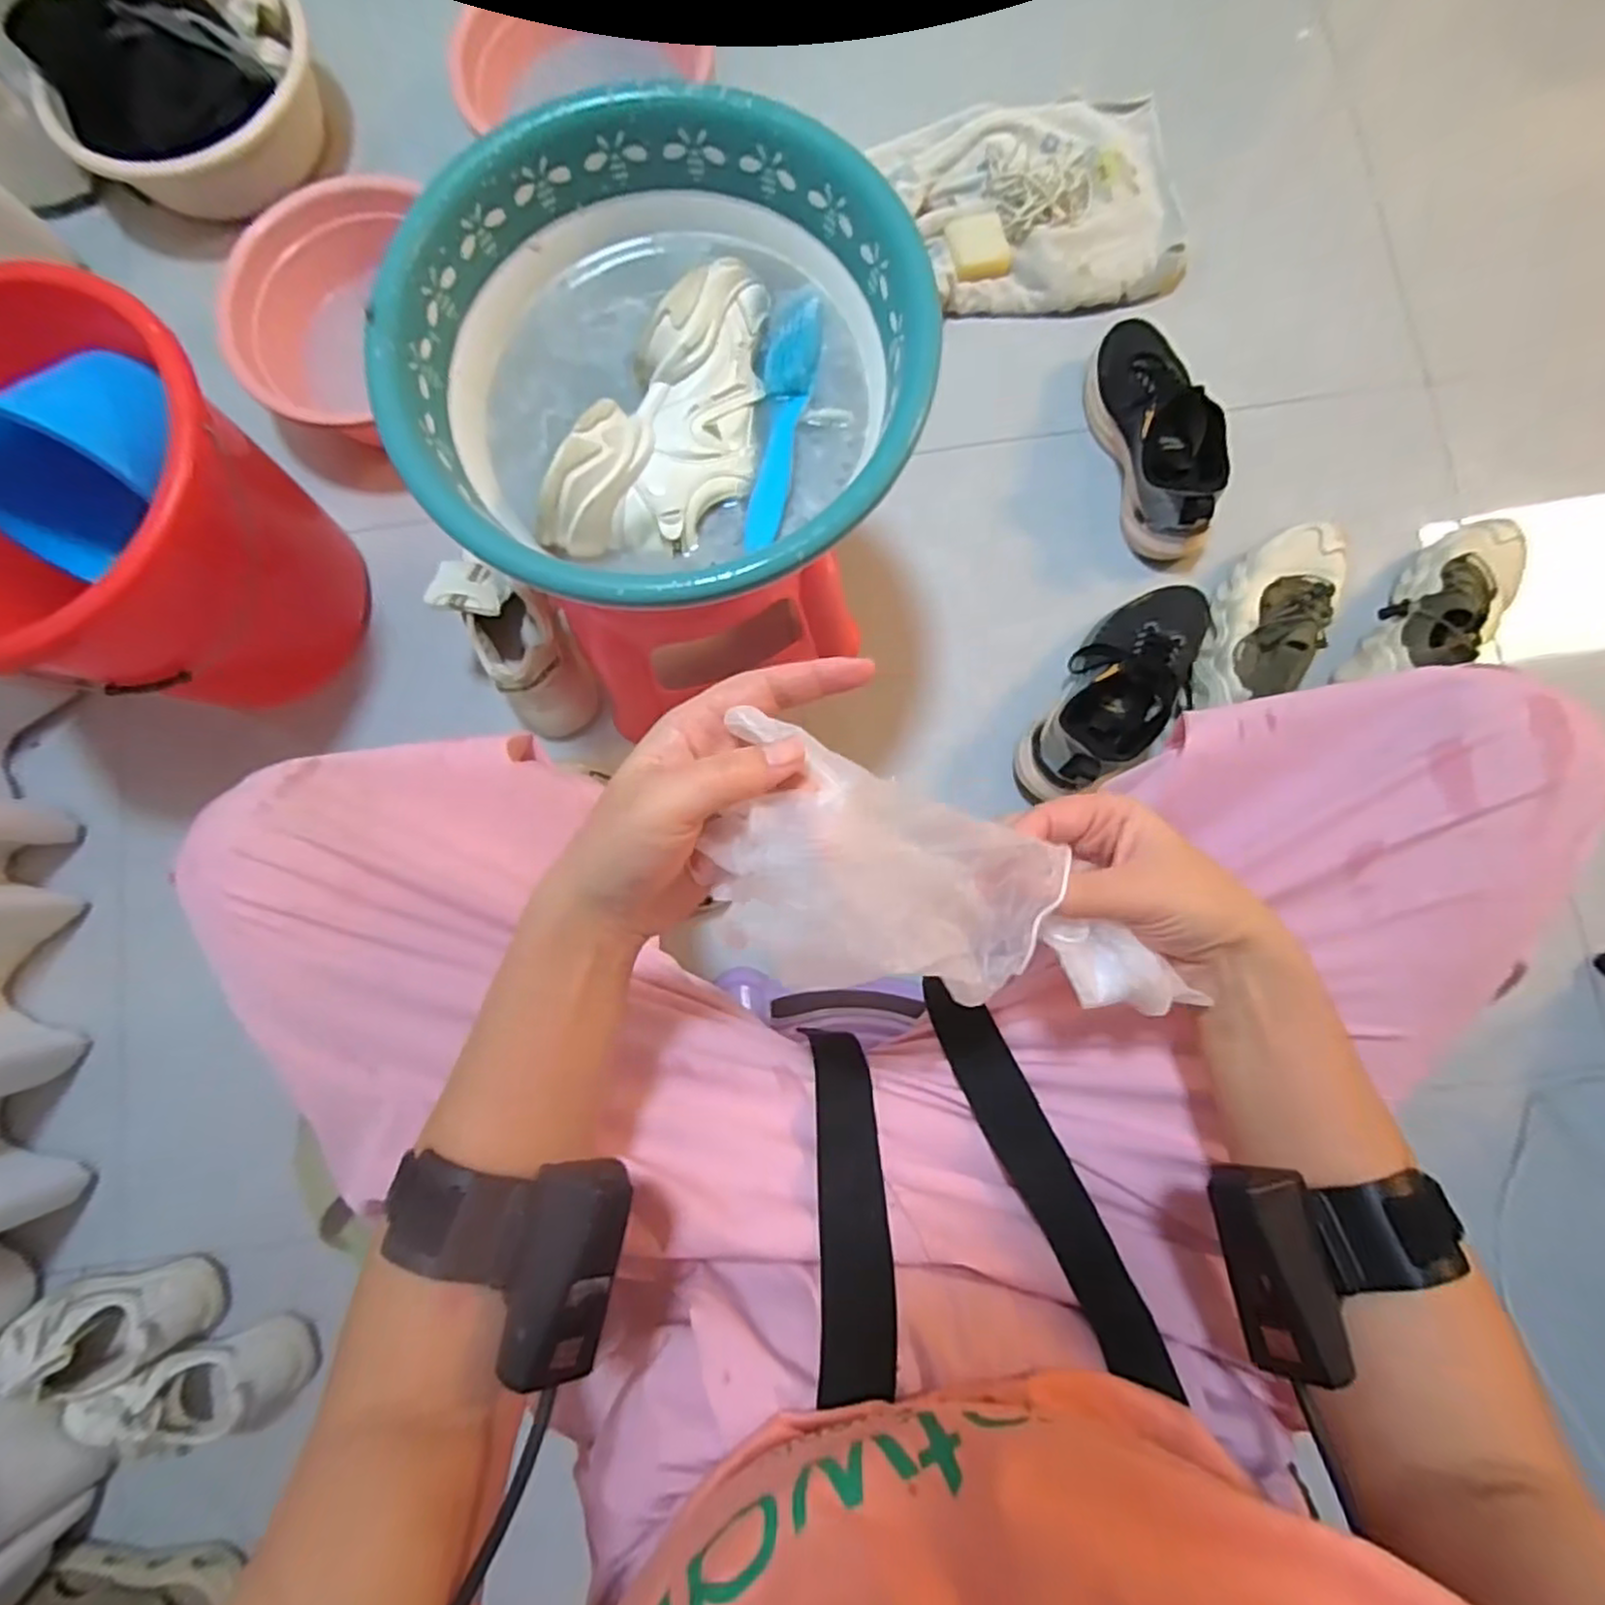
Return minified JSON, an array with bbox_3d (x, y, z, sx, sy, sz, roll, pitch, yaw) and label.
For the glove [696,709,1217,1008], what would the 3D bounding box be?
[{"bbox_3d":[0.062,0.041,0.291,0.199,0.033,0.086,18,83,-16],"label":"glove"}]

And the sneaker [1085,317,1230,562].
[{"bbox_3d":[0.404,-0.418,0.810,0.104,0.100,0.278,-13,82,0],"label":"sneaker"}]

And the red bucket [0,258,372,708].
[{"bbox_3d":[-0.626,-0.248,0.684,0.266,0.287,0.322,28,84,5],"label":"red bucket"}]

